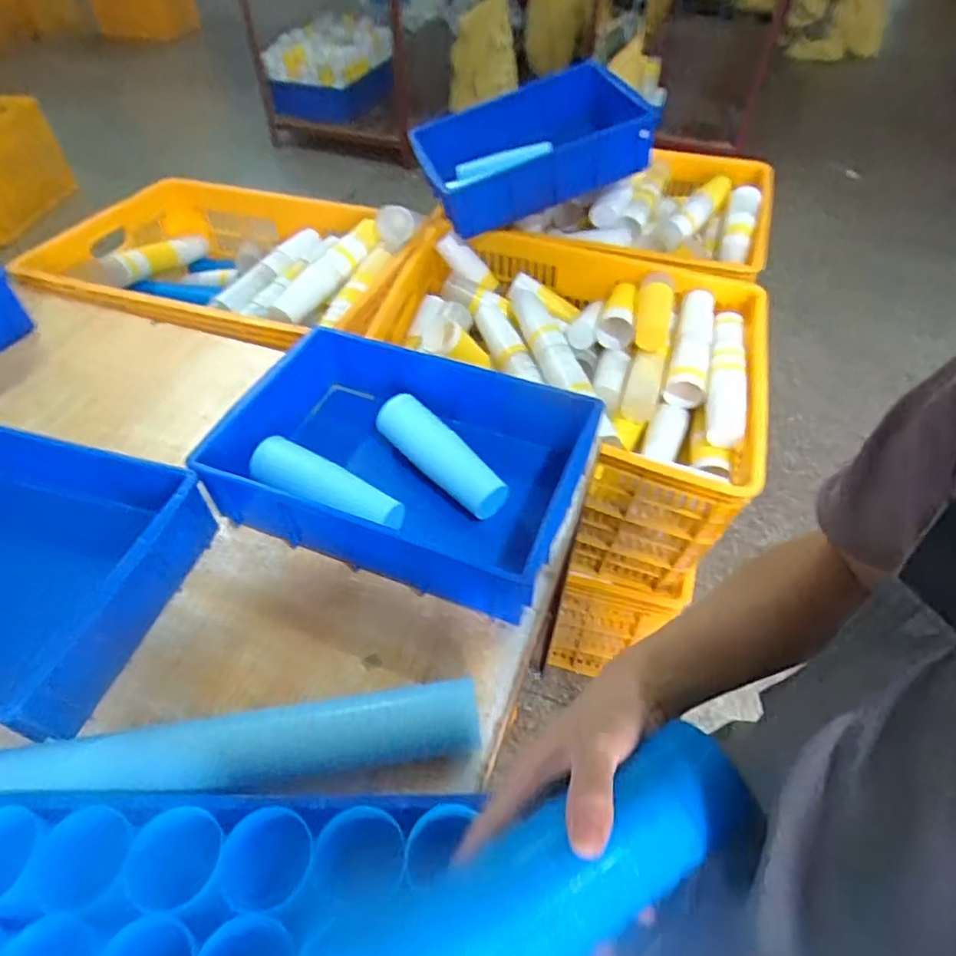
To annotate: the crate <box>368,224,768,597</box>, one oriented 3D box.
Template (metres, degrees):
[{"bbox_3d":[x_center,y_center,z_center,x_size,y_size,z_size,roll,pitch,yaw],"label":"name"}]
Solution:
[{"bbox_3d":[0.160,-0.133,1.142,0.660,0.399,0.502,18,52,15],"label":"crate"}]

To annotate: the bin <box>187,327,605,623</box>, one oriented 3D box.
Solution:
[{"bbox_3d":[-0.100,-0.019,0.752,0.425,0.135,0.275,16,51,13],"label":"bin"}]

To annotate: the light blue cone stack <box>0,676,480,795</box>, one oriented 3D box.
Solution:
[{"bbox_3d":[-0.351,0.264,0.520,0.708,0.053,0.062,-8,50,-6],"label":"light blue cone stack"}]

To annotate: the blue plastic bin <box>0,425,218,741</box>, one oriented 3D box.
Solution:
[{"bbox_3d":[-0.518,0.089,0.634,0.380,0.100,0.273,11,50,9],"label":"blue plastic bin"}]

